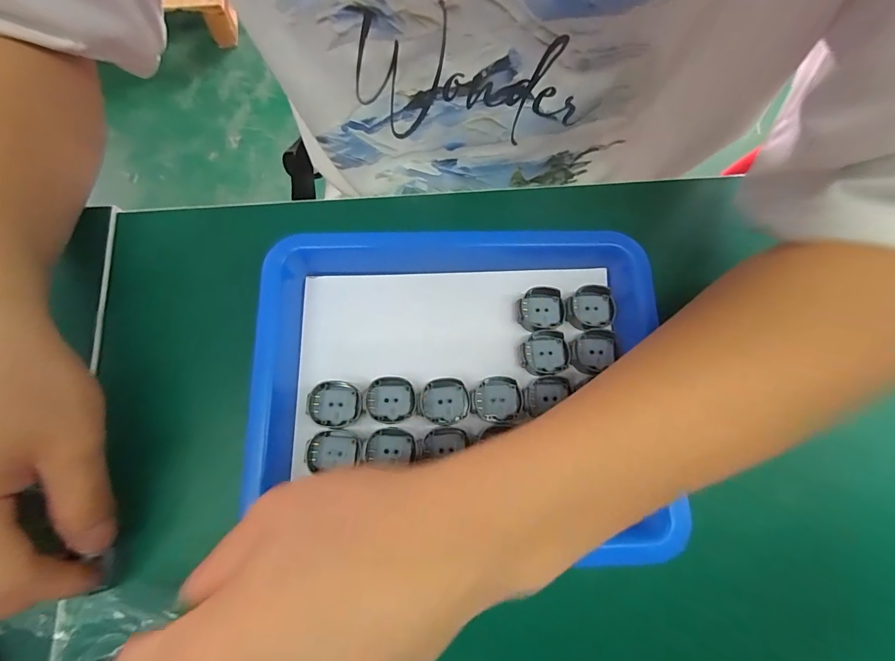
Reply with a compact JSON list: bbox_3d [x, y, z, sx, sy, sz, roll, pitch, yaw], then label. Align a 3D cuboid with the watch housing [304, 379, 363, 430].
[{"bbox_3d":[-0.062,0.040,0.217,0.029,0.006,0.024,9,76,1],"label":"watch housing"}]

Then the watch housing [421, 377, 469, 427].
[{"bbox_3d":[-0.001,0.039,0.219,0.026,0.004,0.026,3,76,-1],"label":"watch housing"}]

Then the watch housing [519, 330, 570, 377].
[{"bbox_3d":[0.056,0.013,0.230,0.027,0.006,0.027,0,76,-1],"label":"watch housing"}]

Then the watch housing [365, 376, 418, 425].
[{"bbox_3d":[-0.031,0.038,0.218,0.027,0.004,0.025,11,76,1],"label":"watch housing"}]

